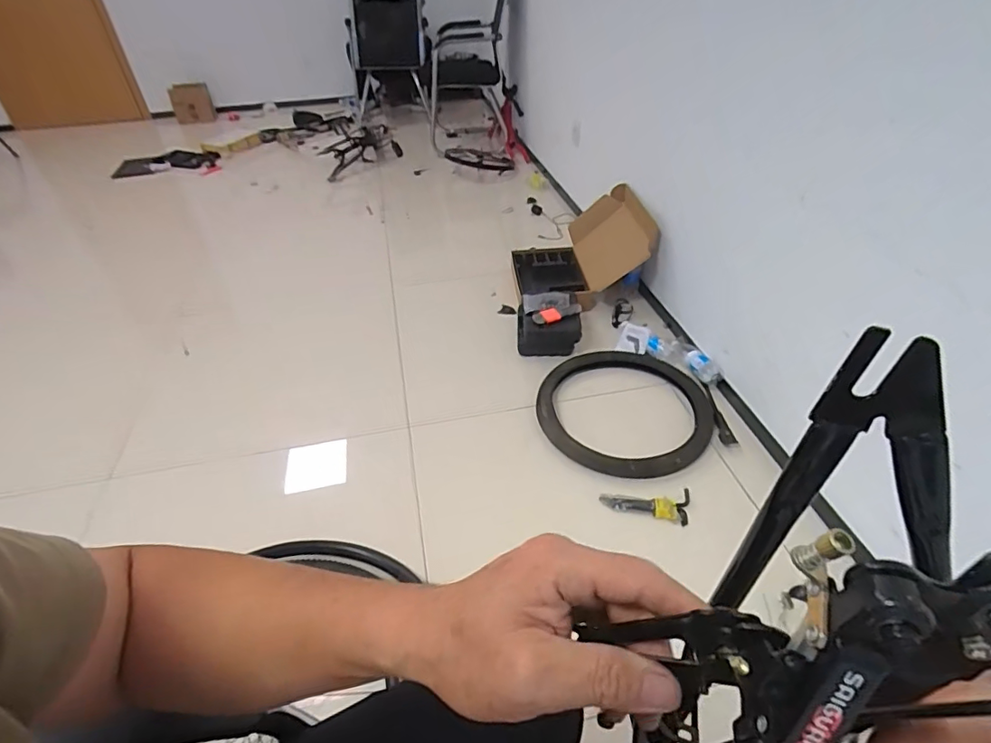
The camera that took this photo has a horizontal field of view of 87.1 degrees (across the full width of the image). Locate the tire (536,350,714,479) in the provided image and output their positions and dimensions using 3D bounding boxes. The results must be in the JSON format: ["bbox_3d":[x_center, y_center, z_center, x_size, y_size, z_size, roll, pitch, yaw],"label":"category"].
[{"bbox_3d":[0.367,0.098,1.489,0.490,0.078,0.482,-1,41,1],"label":"tire"}]

